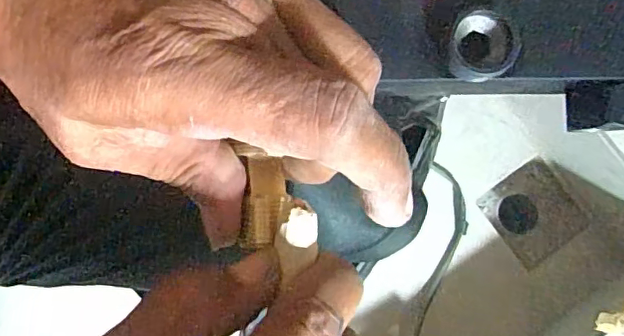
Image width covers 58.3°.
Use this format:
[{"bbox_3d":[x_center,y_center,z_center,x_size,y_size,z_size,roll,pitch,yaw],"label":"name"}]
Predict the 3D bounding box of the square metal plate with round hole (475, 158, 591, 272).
[{"bbox_3d":[0.260,0.053,0.658,0.099,0.011,0.095,-33,78,-9],"label":"square metal plate with round hole"}]

